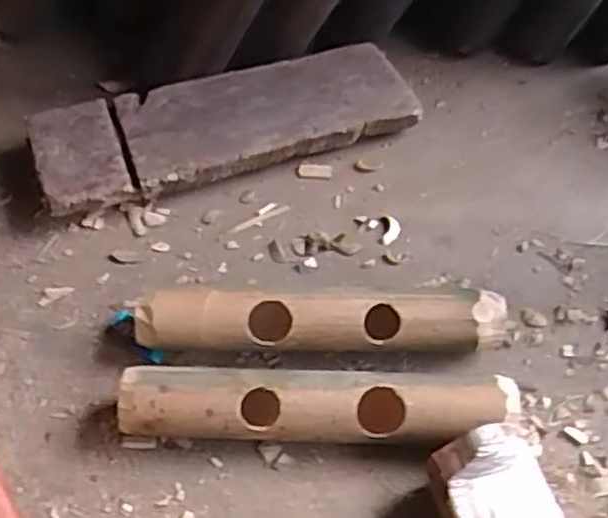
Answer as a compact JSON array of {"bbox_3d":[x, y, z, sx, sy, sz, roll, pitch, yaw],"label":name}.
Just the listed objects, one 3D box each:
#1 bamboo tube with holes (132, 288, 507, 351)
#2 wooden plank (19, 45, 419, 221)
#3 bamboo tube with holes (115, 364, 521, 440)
[{"bbox_3d":[0.012,0.047,0.547,0.271,0.051,0.044,1,55,-2],"label":"bamboo tube with holes"},{"bbox_3d":[-0.072,-0.124,0.685,0.340,0.050,0.109,-18,57,-15],"label":"wooden plank"},{"bbox_3d":[0.011,0.108,0.522,0.276,0.049,0.050,3,54,-1],"label":"bamboo tube with holes"}]

